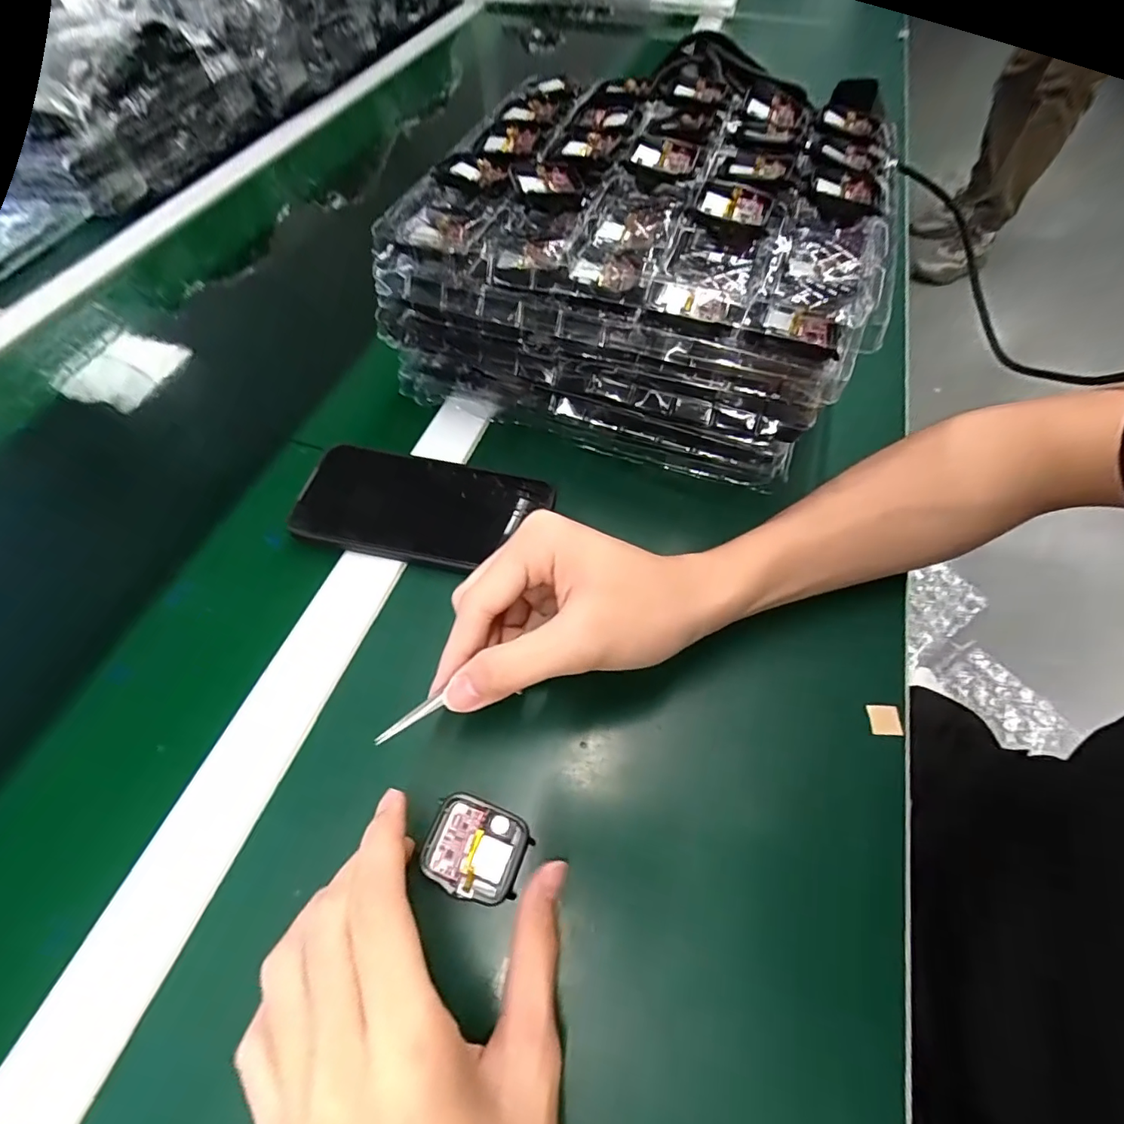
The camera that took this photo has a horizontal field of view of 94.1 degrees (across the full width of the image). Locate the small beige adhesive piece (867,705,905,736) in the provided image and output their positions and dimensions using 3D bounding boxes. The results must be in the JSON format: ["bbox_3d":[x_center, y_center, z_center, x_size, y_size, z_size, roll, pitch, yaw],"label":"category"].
[{"bbox_3d":[0.170,0.083,0.277,0.015,0.004,0.015,-2,63,8],"label":"small beige adhesive piece"}]

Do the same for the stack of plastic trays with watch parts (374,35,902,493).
[{"bbox_3d":[0.058,-0.211,0.376,0.283,0.129,0.241,19,60,13],"label":"stack of plastic trays with watch parts"}]

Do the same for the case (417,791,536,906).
[{"bbox_3d":[-0.040,0.132,0.241,0.044,0.011,0.038,17,60,12],"label":"case"}]

